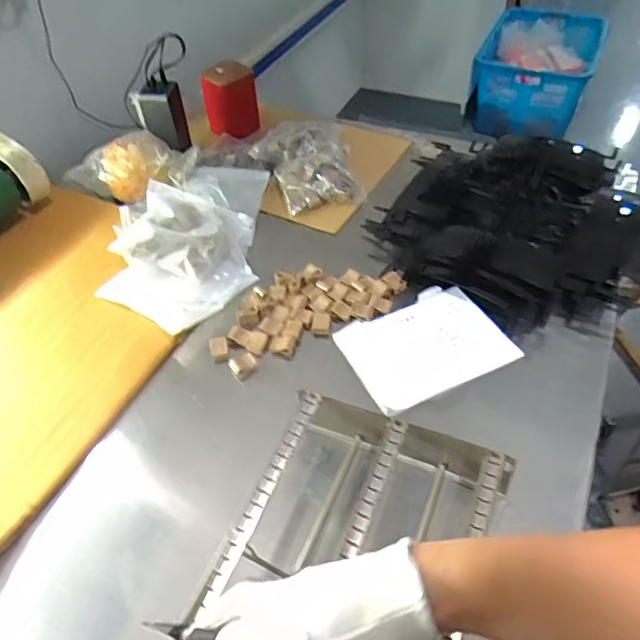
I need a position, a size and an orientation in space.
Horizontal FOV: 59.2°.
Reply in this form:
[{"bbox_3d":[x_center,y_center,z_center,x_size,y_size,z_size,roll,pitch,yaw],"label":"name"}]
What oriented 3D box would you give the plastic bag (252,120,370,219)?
[{"bbox_3d":[-0.022,-0.256,0.879,0.143,0.033,0.212,-12,50,-9],"label":"plastic bag"}]

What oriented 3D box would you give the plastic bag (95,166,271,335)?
[{"bbox_3d":[-0.182,-0.117,0.755,0.198,0.051,0.310,-1,49,0],"label":"plastic bag"}]

